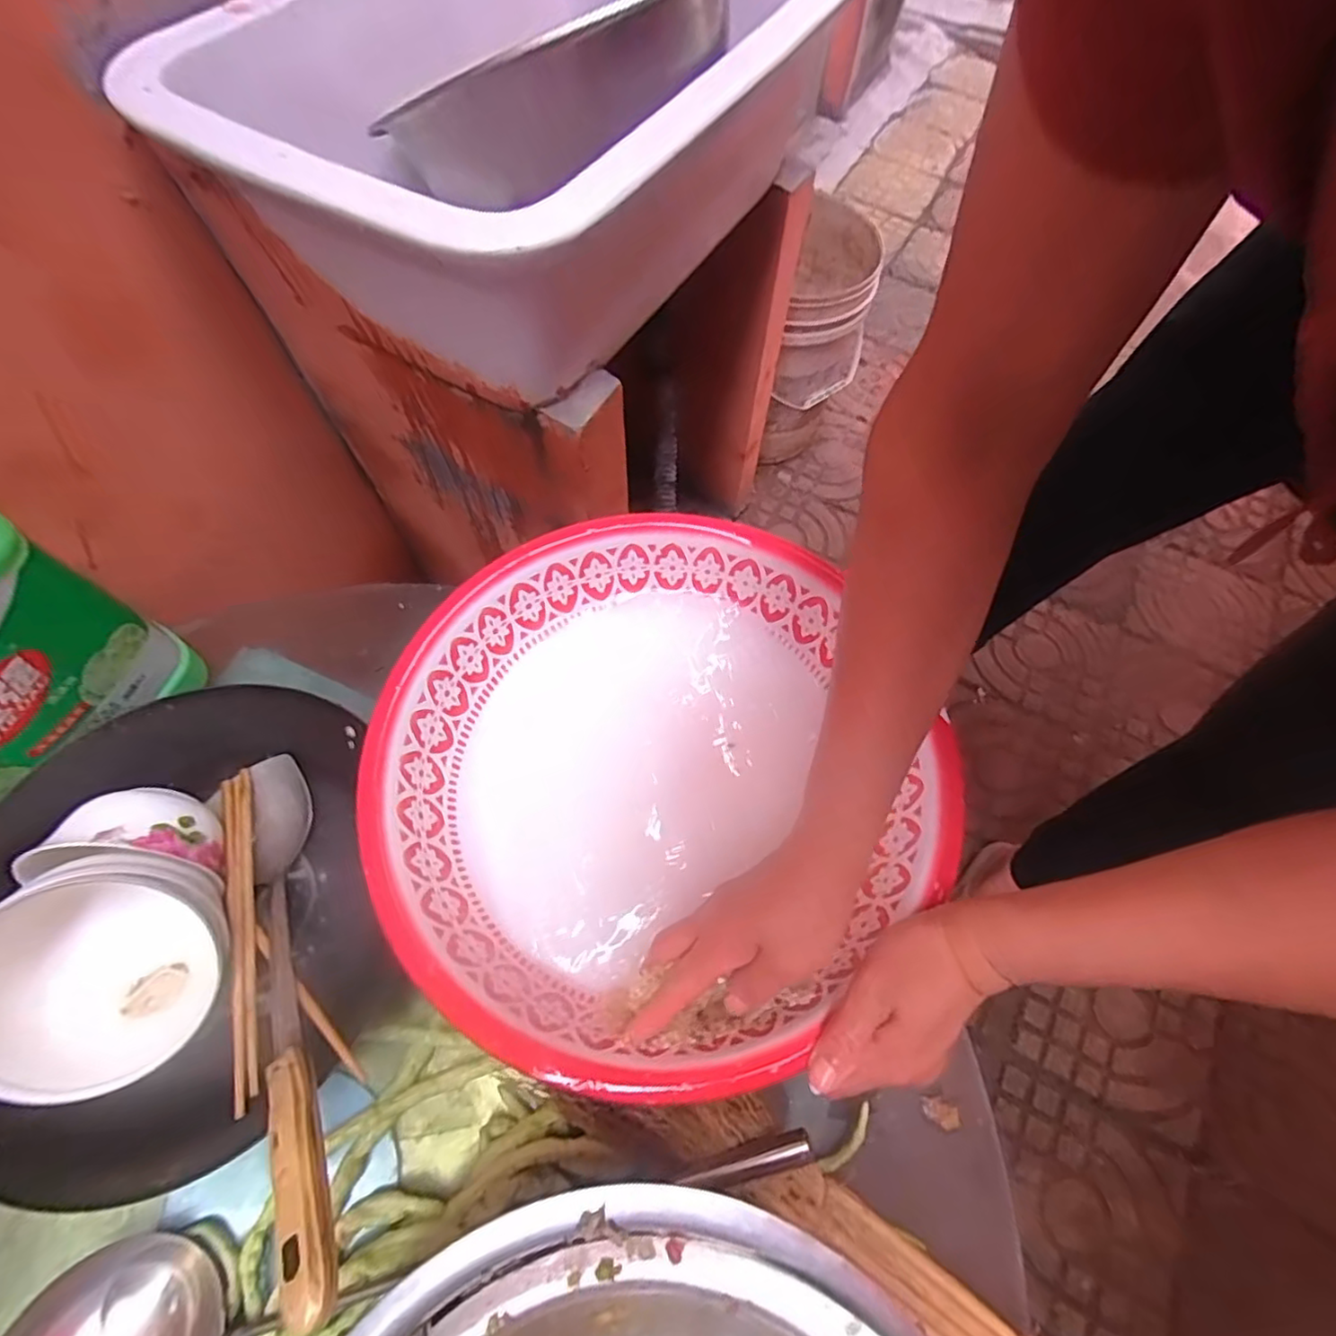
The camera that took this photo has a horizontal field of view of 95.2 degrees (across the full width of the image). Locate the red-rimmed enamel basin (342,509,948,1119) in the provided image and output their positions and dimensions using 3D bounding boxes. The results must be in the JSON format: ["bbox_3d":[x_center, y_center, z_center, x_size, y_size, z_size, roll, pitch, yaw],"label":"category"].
[{"bbox_3d":[-0.015,0.079,0.452,0.352,0.110,0.374,-19,65,-9],"label":"red-rimmed enamel basin"}]

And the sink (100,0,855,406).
[{"bbox_3d":[-0.099,-0.512,0.561,0.387,0.185,0.582,28,67,13],"label":"sink"}]

